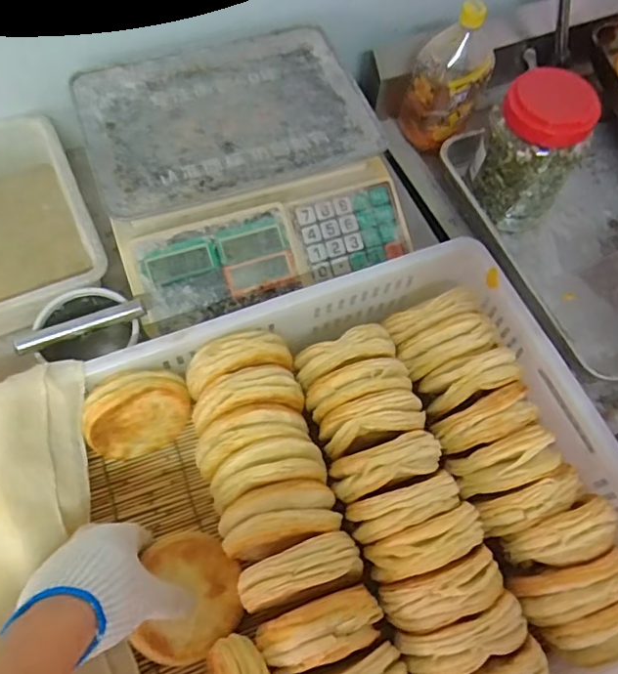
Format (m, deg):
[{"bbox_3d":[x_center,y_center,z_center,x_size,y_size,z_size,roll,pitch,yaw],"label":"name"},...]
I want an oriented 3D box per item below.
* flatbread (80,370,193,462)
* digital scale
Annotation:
[{"bbox_3d":[-0.166,0.073,0.543,0.095,0.085,0.049,-15,61,-13],"label":"flatbread"},{"bbox_3d":[-0.094,-0.232,0.698,0.334,0.105,0.299,-17,61,-14],"label":"digital scale"}]

